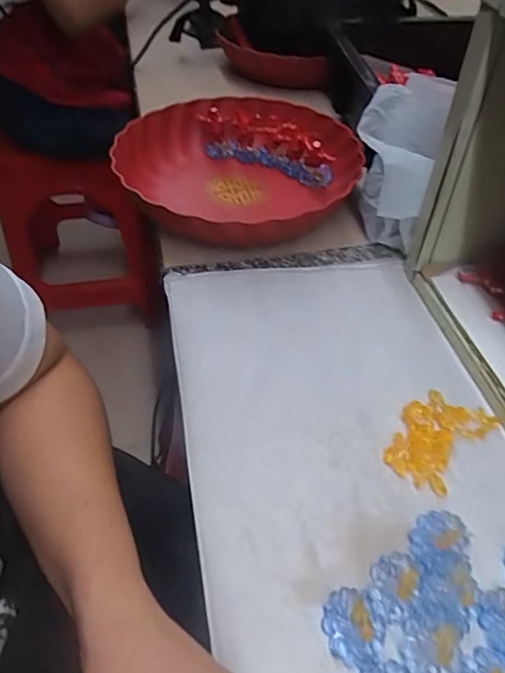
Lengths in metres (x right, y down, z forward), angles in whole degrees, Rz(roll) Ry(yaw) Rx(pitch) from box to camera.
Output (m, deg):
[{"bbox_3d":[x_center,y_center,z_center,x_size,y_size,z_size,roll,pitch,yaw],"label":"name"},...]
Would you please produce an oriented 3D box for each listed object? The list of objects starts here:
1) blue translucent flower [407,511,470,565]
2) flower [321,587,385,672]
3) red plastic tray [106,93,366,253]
[{"bbox_3d":[0.108,0.117,0.306,0.036,0.009,0.029,-34,57,-28],"label":"blue translucent flower"},{"bbox_3d":[0.053,0.152,0.274,0.031,0.004,0.035,7,48,5],"label":"flower"},{"bbox_3d":[-0.019,-0.169,0.539,0.236,0.063,0.245,25,52,20],"label":"red plastic tray"}]

